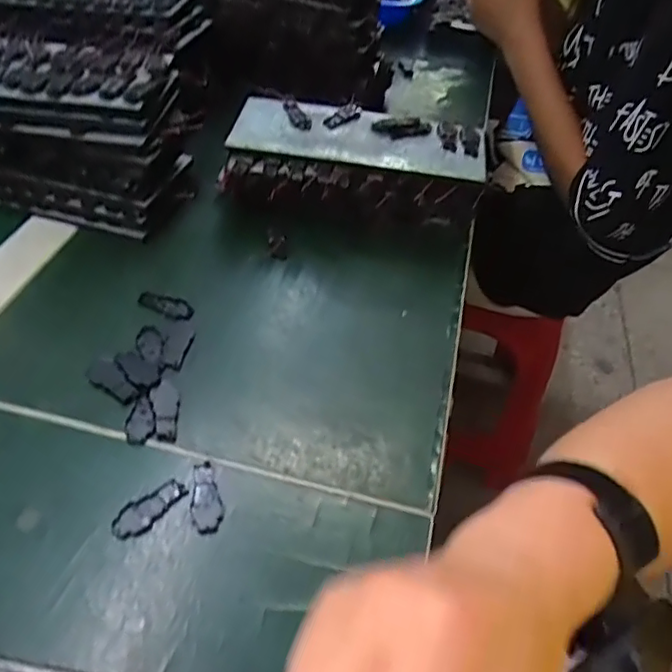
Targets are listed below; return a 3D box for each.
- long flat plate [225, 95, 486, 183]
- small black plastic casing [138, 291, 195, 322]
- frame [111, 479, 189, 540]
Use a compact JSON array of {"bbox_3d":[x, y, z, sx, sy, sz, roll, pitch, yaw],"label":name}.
[{"bbox_3d":[0.017,-0.157,0.474,0.195,0.006,0.078,8,50,4],"label":"long flat plate"},{"bbox_3d":[-0.115,-0.022,0.408,0.039,0.004,0.017,17,46,11],"label":"small black plastic casing"},{"bbox_3d":[-0.095,0.086,0.306,0.016,0.004,0.039,36,52,26],"label":"frame"}]

